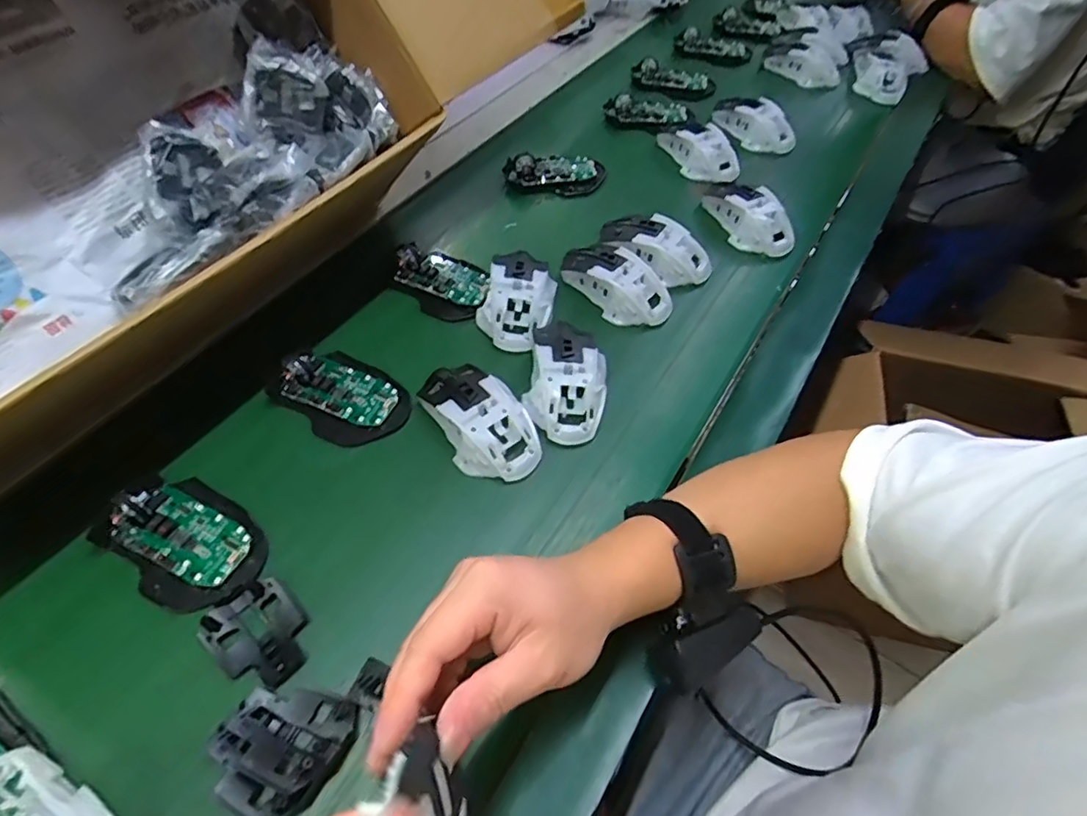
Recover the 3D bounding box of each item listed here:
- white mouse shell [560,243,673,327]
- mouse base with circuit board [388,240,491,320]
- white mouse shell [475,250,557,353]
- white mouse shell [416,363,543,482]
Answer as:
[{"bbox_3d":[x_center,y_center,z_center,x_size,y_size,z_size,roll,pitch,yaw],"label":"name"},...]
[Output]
[{"bbox_3d":[0.070,-0.122,0.545,0.061,0.039,0.114,-37,64,-26],"label":"white mouse shell"},{"bbox_3d":[-0.097,-0.121,0.550,0.094,0.035,0.067,27,57,15],"label":"mouse base with circuit board"},{"bbox_3d":[-0.023,-0.100,0.520,0.062,0.035,0.092,14,54,6],"label":"white mouse shell"},{"bbox_3d":[-0.051,0.006,0.449,0.064,0.030,0.111,-34,63,-25],"label":"white mouse shell"}]

